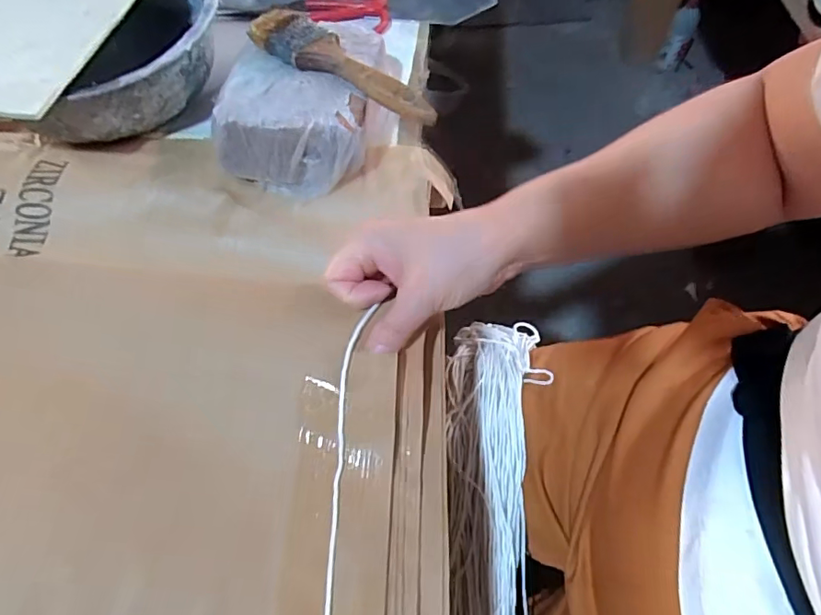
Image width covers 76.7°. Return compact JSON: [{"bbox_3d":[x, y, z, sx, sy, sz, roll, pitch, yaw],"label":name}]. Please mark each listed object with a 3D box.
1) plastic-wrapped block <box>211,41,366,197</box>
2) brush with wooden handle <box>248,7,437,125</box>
[{"bbox_3d":[-0.090,-0.144,0.413,0.116,0.058,0.093,11,63,6],"label":"plastic-wrapped block"},{"bbox_3d":[-0.050,-0.188,0.400,0.175,0.015,0.045,34,68,16],"label":"brush with wooden handle"}]

